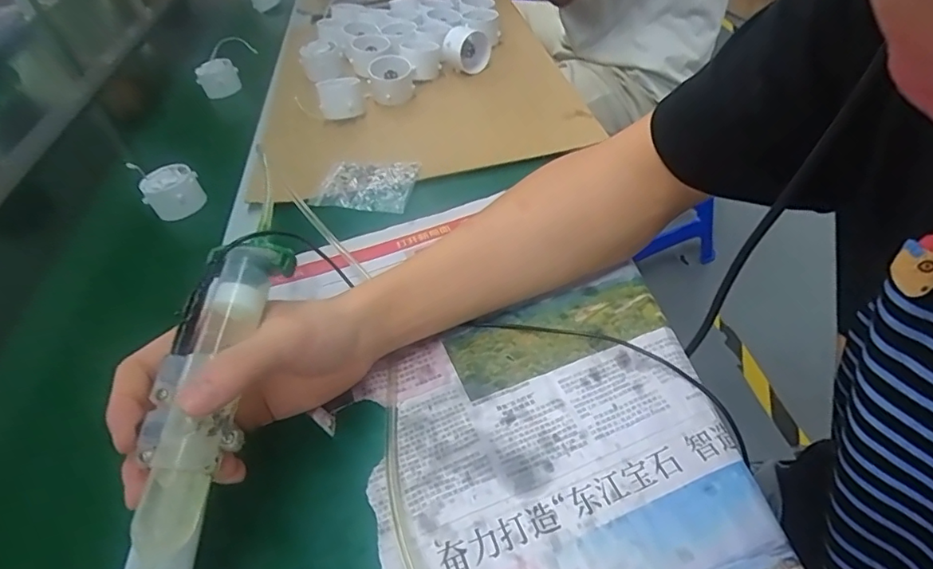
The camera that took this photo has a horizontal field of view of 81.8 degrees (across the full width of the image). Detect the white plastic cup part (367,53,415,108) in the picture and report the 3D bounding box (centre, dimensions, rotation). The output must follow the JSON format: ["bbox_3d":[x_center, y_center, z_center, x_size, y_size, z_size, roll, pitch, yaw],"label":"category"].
[{"bbox_3d":[-0.089,-0.243,0.645,0.054,0.047,0.050,-12,43,0],"label":"white plastic cup part"}]

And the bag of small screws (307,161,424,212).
[{"bbox_3d":[-0.097,-0.097,0.521,0.093,0.011,0.068,1,45,14],"label":"bag of small screws"}]

